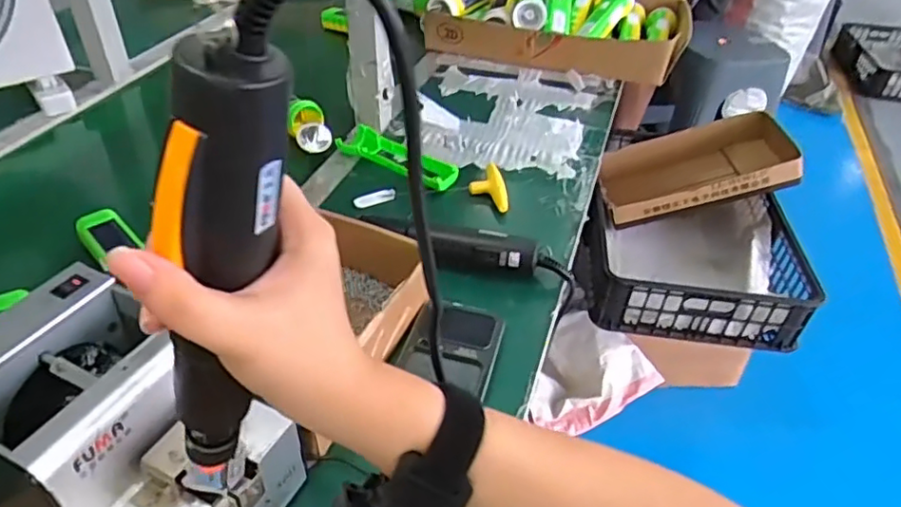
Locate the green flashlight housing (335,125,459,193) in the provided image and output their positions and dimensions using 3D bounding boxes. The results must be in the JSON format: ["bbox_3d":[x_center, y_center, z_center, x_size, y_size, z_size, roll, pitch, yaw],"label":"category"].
[{"bbox_3d":[-0.064,-0.122,0.794,0.164,0.020,0.056,23,44,23],"label":"green flashlight housing"}]

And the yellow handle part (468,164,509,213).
[{"bbox_3d":[0.044,-0.082,0.753,0.042,0.015,0.087,-2,40,-5],"label":"yellow handle part"}]

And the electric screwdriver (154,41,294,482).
[{"bbox_3d":[-0.096,0.014,0.254,0.037,0.221,0.035,14,39,-9],"label":"electric screwdriver"}]

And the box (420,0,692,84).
[{"bbox_3d":[0.209,-0.455,1.115,0.401,0.112,0.382,14,41,13],"label":"box"}]

